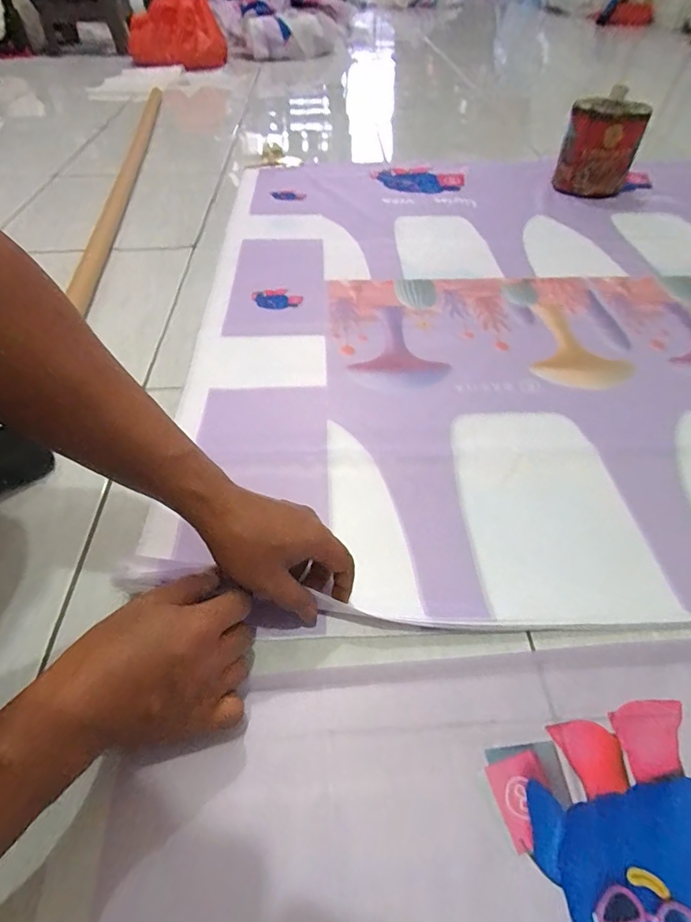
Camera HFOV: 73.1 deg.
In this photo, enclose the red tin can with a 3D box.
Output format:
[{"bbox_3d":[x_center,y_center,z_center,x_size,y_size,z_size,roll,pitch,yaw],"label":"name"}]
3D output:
[{"bbox_3d":[0.525,-0.639,0.967,0.146,0.166,0.137,18,51,15],"label":"red tin can"}]

